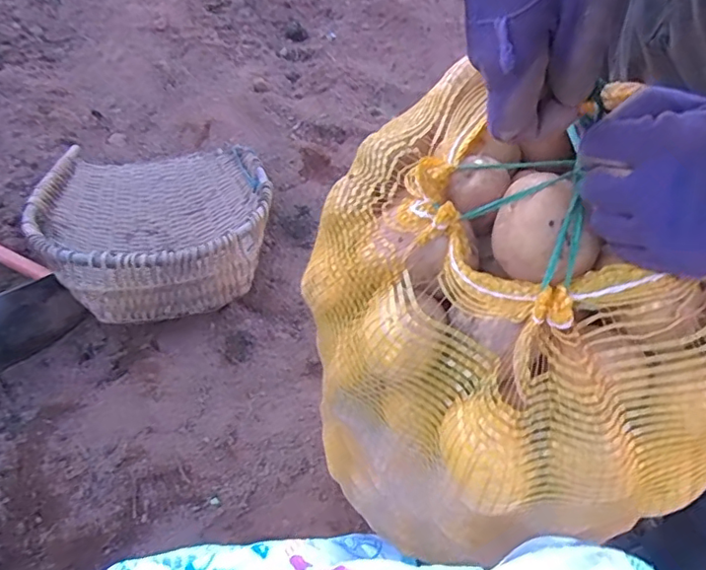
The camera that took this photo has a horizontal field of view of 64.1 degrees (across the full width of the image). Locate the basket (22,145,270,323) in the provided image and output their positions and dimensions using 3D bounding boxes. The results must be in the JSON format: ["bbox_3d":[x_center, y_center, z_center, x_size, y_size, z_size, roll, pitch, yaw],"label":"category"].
[{"bbox_3d":[-0.416,-0.183,1.219,0.453,0.227,0.622,-19,49,-5],"label":"basket"}]

